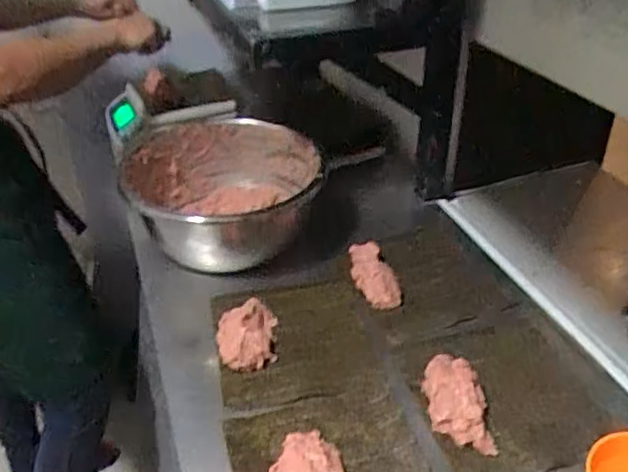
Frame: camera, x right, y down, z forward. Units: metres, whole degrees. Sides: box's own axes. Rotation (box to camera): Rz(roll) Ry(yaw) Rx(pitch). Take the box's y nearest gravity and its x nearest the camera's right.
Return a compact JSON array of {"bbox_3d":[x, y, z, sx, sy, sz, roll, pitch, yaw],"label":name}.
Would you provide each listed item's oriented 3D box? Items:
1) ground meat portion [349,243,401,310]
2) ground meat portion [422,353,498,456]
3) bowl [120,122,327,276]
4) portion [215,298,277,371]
[{"bbox_3d":[0.080,0.052,0.834,0.055,0.025,0.109,-5,34,-5],"label":"ground meat portion"},{"bbox_3d":[0.149,0.173,0.660,0.058,0.029,0.118,-3,34,-2],"label":"ground meat portion"},{"bbox_3d":[-0.142,-0.082,0.938,0.283,0.110,0.311,-1,38,1],"label":"bowl"},{"bbox_3d":[-0.082,0.118,0.754,0.070,0.033,0.103,-3,34,-1],"label":"portion"}]

